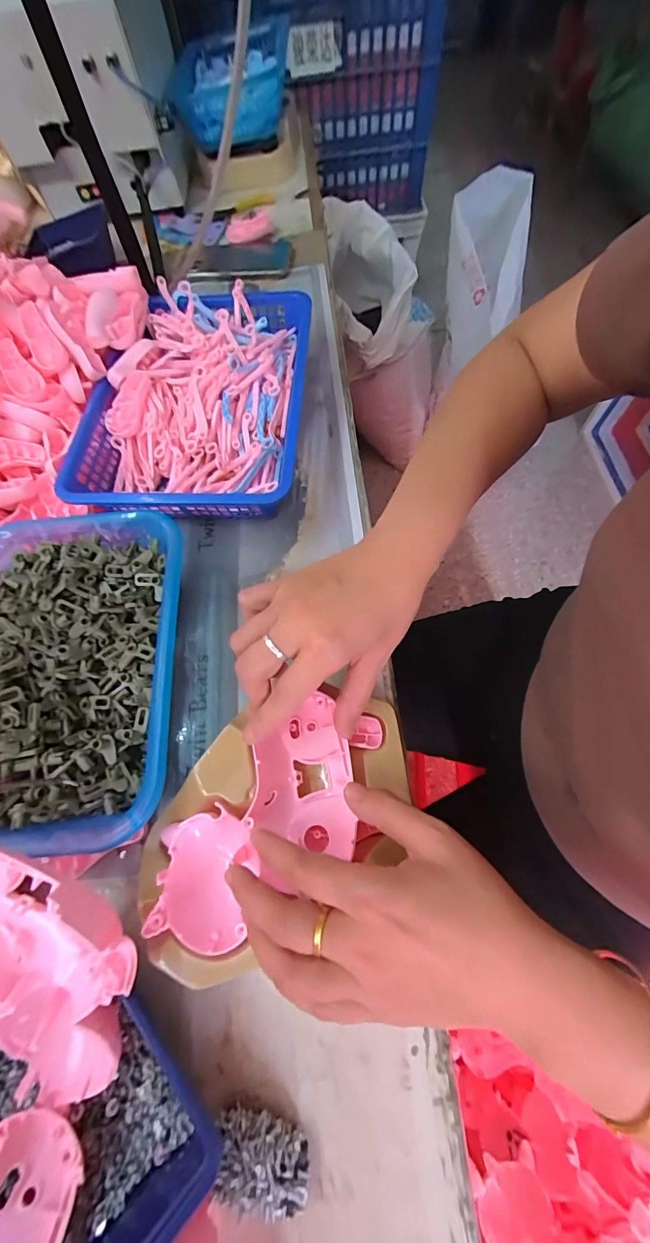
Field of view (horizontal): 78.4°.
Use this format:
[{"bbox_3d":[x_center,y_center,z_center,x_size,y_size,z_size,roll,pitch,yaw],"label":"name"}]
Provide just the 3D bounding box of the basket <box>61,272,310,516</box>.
[{"bbox_3d":[-0.130,-0.223,0.413,0.216,0.060,0.286,2,67,4],"label":"basket"}]

